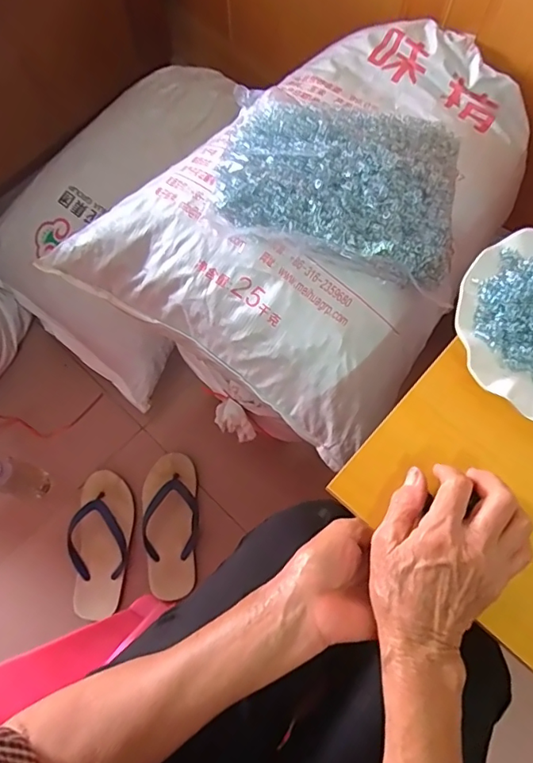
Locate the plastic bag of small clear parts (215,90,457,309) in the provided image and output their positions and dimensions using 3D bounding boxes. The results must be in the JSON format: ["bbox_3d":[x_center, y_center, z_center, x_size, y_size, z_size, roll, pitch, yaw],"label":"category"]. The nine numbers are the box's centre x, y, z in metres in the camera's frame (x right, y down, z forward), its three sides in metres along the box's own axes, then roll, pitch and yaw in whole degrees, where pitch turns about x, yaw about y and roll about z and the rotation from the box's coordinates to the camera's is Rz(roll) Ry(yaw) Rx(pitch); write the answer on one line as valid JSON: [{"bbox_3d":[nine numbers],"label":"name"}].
[{"bbox_3d":[0.083,-0.222,0.553,0.264,0.058,0.190,12,72,5],"label":"plastic bag of small clear parts"}]

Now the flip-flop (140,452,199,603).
[{"bbox_3d":[-0.166,0.243,0.854,0.093,0.036,0.237,-1,71,1],"label":"flip-flop"}]

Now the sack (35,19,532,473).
[{"bbox_3d":[0.065,-0.243,0.623,0.398,0.141,0.546,35,75,12],"label":"sack"}]

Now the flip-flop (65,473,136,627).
[{"bbox_3d":[-0.283,0.272,0.846,0.101,0.059,0.238,0,71,1],"label":"flip-flop"}]

